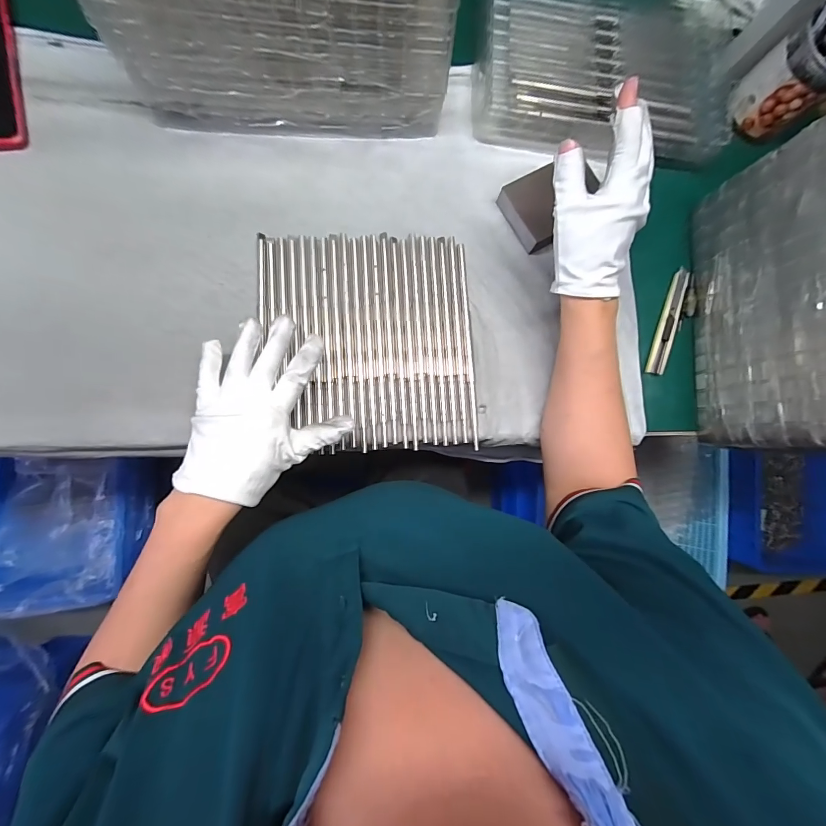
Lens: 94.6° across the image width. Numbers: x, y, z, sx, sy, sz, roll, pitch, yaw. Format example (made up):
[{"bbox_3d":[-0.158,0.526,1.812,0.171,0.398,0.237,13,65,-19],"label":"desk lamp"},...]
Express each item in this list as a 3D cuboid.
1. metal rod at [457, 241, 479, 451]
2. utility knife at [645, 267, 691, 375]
[{"bbox_3d":[0.058,-0.070,0.398,0.008,0.010,0.215,-3,88,-9],"label":"metal rod"},{"bbox_3d":[0.291,-0.105,0.430,0.019,0.010,0.127,22,85,-7],"label":"utility knife"}]

